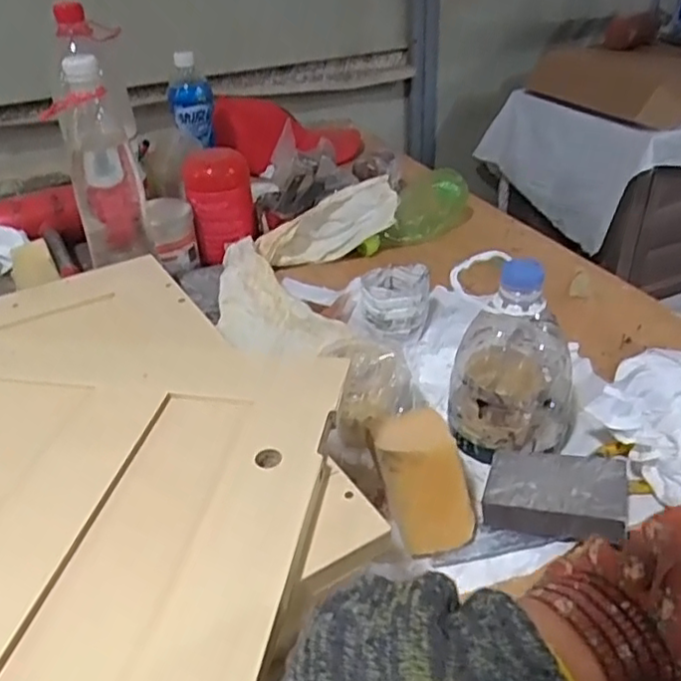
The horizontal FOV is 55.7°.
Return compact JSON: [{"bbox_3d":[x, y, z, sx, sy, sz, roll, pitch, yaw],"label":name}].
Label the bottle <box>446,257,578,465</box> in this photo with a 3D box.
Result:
[{"bbox_3d":[0.147,0.011,0.536,0.099,0.160,0.096,8,36,16],"label":"bottle"}]

